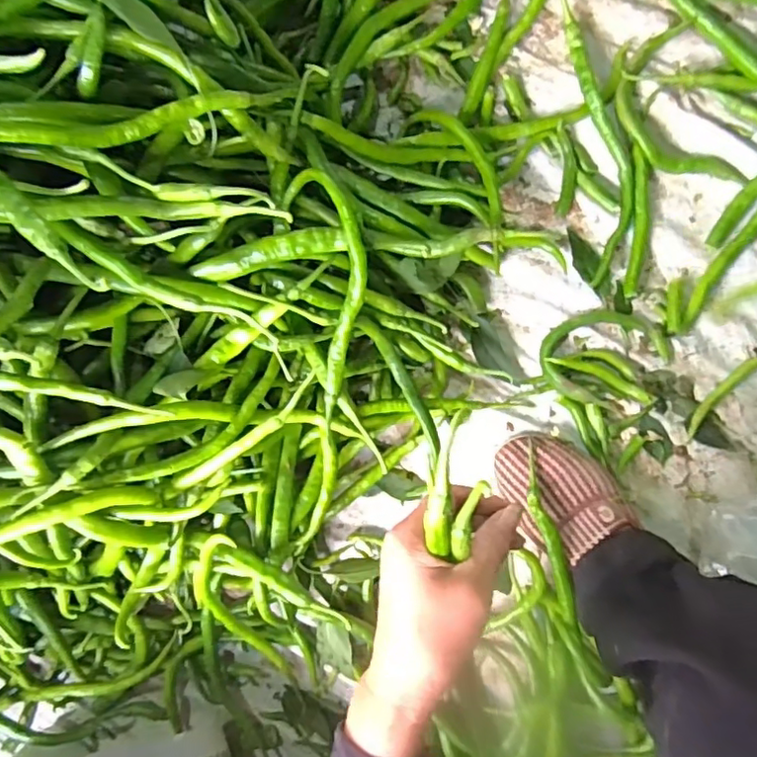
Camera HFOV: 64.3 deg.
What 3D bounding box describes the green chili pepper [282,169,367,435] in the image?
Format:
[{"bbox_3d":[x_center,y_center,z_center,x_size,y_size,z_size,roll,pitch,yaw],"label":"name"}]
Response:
[{"bbox_3d":[-0.036,-0.069,0.483,0.066,0.047,0.200,-12,88,8],"label":"green chili pepper"}]

